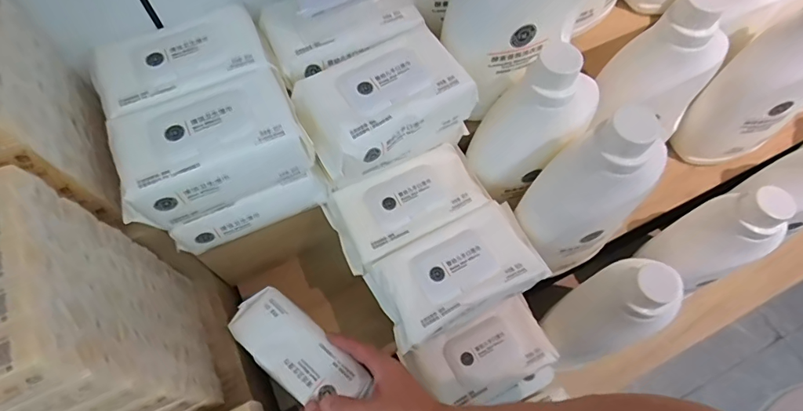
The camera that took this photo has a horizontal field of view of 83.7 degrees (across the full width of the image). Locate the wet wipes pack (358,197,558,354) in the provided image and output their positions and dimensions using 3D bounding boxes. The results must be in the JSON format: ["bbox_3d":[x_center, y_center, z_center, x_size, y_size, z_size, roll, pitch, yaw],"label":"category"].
[{"bbox_3d":[0.071,0.077,0.540,0.204,0.042,0.106,-26,66,-12],"label":"wet wipes pack"}]

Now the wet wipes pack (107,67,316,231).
[{"bbox_3d":[-0.202,-0.065,0.484,0.186,0.072,0.103,-23,65,-11],"label":"wet wipes pack"}]

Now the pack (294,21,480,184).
[{"bbox_3d":[-0.026,-0.121,0.530,0.191,0.078,0.129,-36,68,-16],"label":"pack"}]

